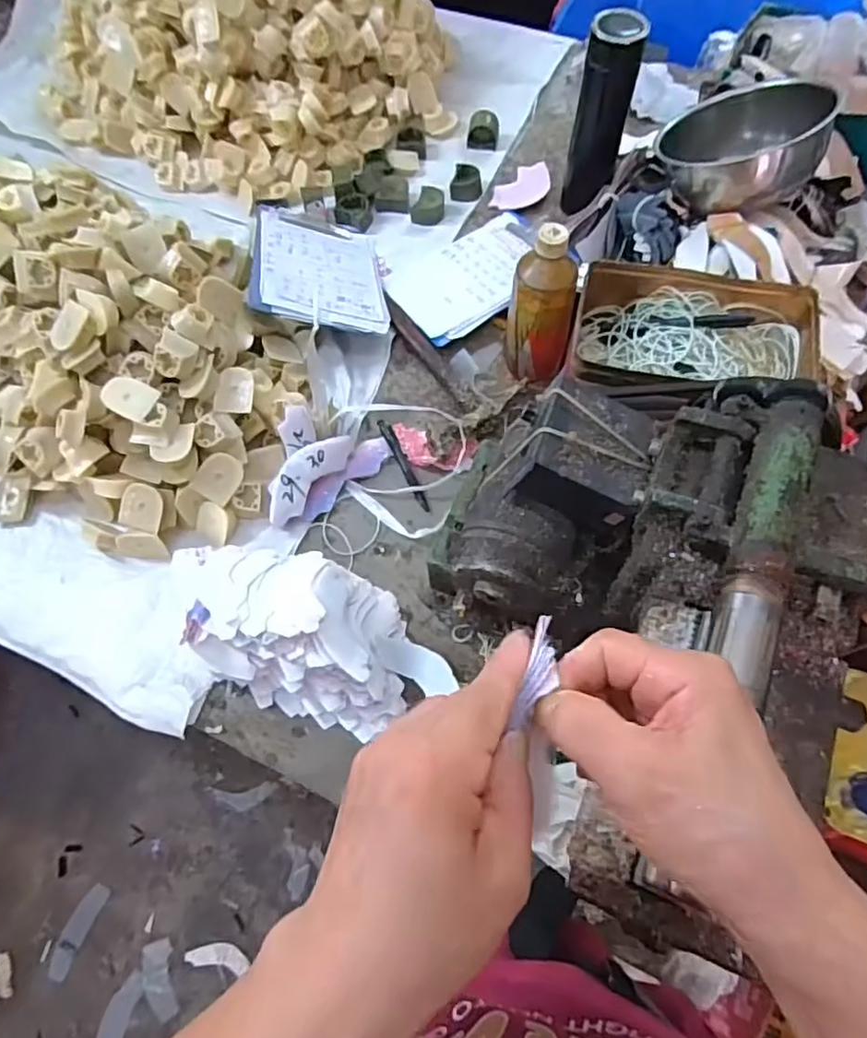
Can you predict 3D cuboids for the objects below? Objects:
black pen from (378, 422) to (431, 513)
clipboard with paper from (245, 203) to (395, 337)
[{"bbox_3d":[-0.035,-0.064,0.700,0.011,0.012,0.131,-23,67,-9],"label":"black pen"},{"bbox_3d":[-0.142,-0.315,0.773,0.162,0.012,0.204,5,56,-21],"label":"clipboard with paper"}]

